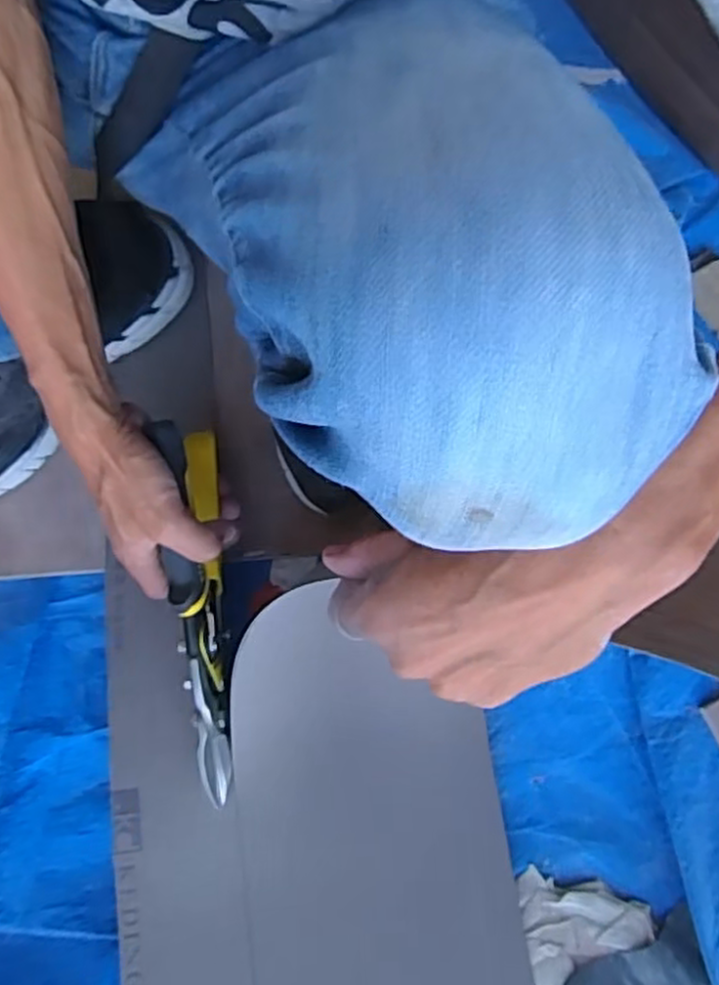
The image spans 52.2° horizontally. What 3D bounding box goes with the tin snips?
[{"bbox_3d":[-0.101,0.079,0.472,0.025,0.081,0.240,-4,91,0],"label":"tin snips"}]

